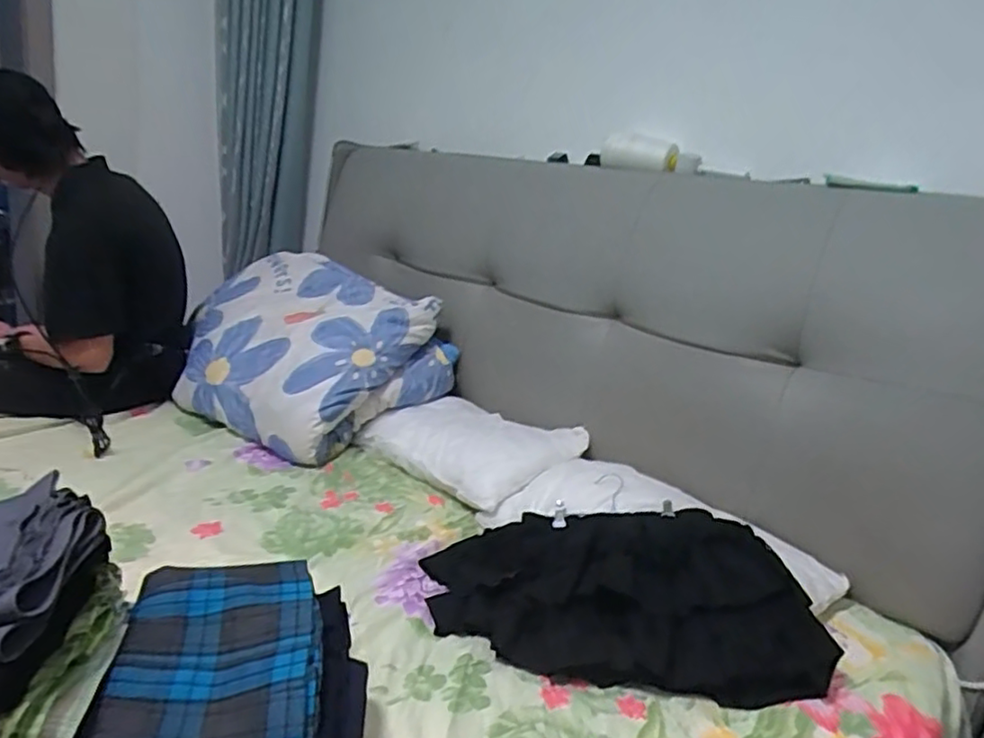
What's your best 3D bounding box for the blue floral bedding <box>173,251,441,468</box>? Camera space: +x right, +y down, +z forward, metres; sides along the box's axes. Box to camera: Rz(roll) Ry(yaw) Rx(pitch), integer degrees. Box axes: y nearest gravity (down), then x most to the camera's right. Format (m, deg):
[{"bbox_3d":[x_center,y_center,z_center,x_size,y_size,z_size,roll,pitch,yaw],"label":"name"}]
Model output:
[{"bbox_3d":[-0.463,-0.039,1.531,0.595,0.353,0.385,17,19,31],"label":"blue floral bedding"}]

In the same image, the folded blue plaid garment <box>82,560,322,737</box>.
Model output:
[{"bbox_3d":[-0.274,0.289,0.652,0.190,0.045,0.285,3,16,-14],"label":"folded blue plaid garment"}]

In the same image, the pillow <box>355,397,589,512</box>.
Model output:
[{"bbox_3d":[-0.041,0.154,1.374,0.406,0.083,0.279,21,21,40],"label":"pillow"}]

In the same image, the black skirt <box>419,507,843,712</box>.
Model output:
[{"bbox_3d":[0.181,0.308,0.958,0.539,0.137,0.310,7,16,1],"label":"black skirt"}]

